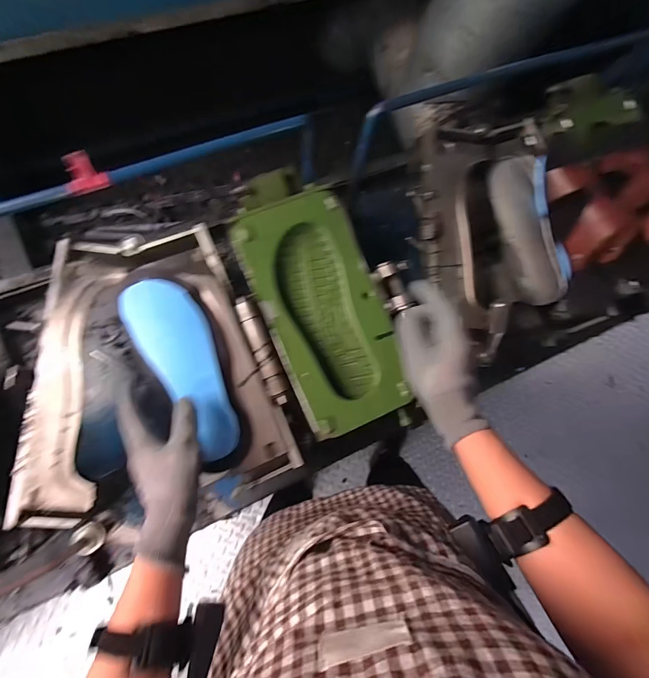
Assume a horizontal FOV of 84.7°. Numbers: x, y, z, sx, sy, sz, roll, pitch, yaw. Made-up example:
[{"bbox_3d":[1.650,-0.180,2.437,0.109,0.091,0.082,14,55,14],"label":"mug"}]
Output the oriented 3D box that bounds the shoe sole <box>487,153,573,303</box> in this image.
[{"bbox_3d":[0.332,-0.182,0.596,0.091,0.066,0.254,-12,86,-6],"label":"shoe sole"}]

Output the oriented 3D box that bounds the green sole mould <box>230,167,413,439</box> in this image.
[{"bbox_3d":[-0.006,-0.057,0.528,0.172,0.056,0.394,-22,87,-7],"label":"green sole mould"}]

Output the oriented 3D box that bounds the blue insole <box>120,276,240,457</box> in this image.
[{"bbox_3d":[-0.177,0.035,0.462,0.087,0.018,0.244,-27,89,-7],"label":"blue insole"}]

